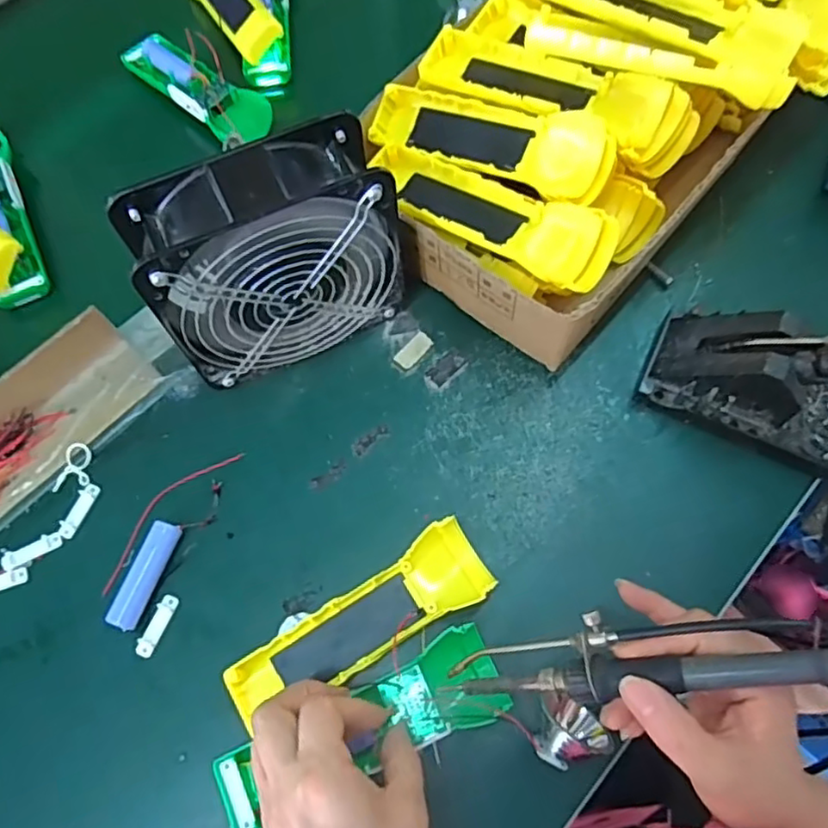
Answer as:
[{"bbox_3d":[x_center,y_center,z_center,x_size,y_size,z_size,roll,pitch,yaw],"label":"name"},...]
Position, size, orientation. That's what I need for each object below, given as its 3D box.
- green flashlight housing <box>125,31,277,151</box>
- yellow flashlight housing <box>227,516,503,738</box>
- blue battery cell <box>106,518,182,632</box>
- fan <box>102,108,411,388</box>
[{"bbox_3d":[-0.188,-0.288,0.558,0.055,0.019,0.175,-42,72,-14],"label":"green flashlight housing"},{"bbox_3d":[-0.032,0.124,0.385,0.163,0.019,0.048,-29,69,-8],"label":"yellow flashlight housing"},{"bbox_3d":[-0.168,0.099,0.398,0.018,0.018,0.066,17,69,10],"label":"blue battery cell"},{"bbox_3d":[-0.085,-0.093,0.406,0.147,0.150,0.060,-25,68,-8],"label":"fan"}]

